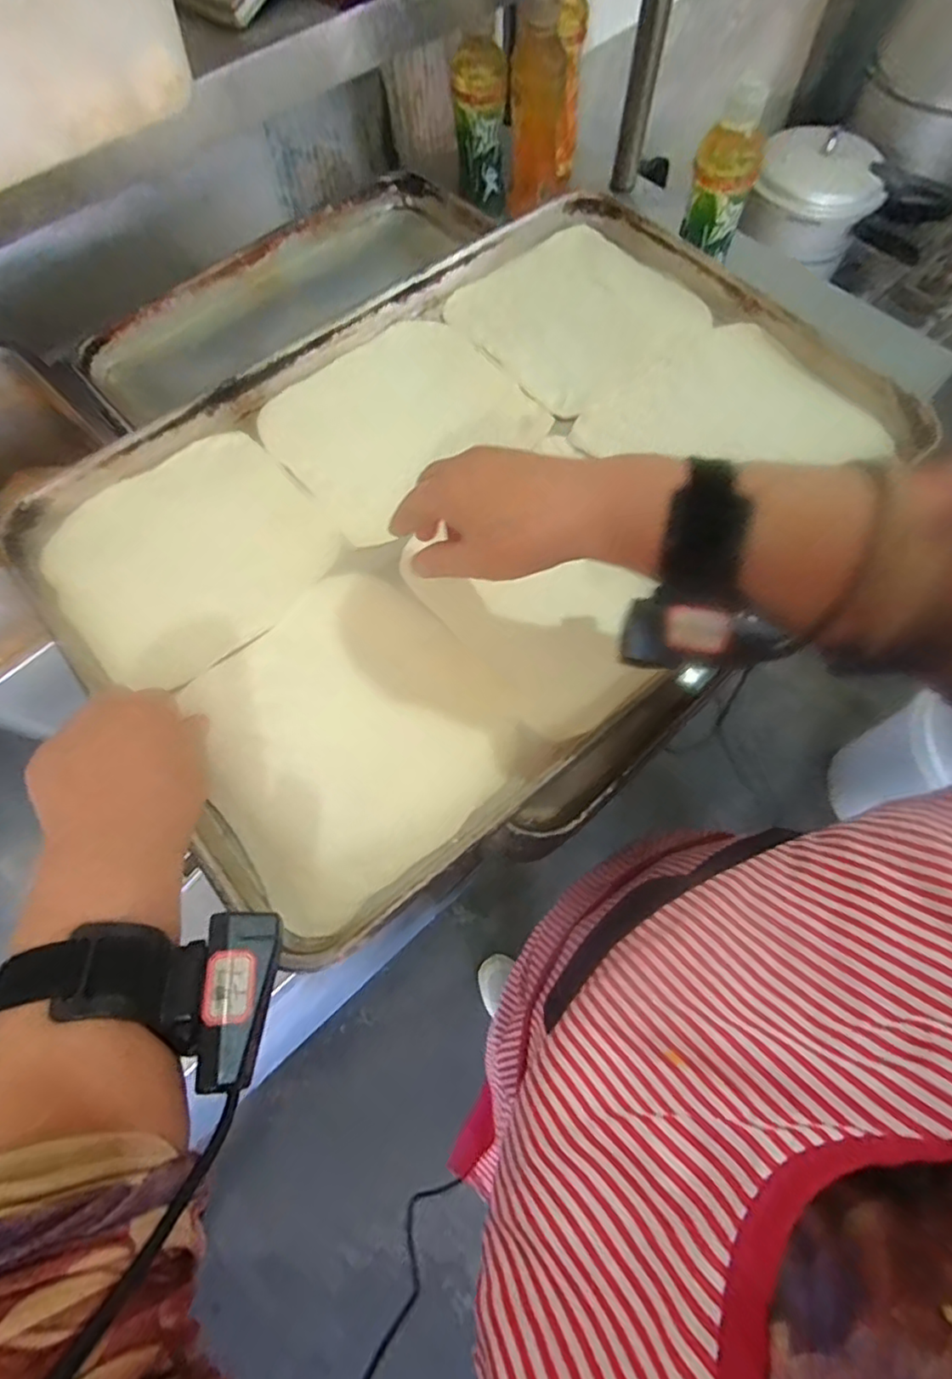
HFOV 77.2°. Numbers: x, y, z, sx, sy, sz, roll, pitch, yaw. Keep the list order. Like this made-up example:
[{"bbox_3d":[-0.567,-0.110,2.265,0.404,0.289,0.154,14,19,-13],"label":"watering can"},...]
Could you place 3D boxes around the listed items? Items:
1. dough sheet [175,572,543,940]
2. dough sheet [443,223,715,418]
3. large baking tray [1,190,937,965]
[{"bbox_3d":[-0.083,0.025,0.385,0.182,0.013,0.185,-38,72,-13],"label":"dough sheet"},{"bbox_3d":[0.089,-0.330,0.526,0.184,0.012,0.179,-38,72,-13],"label":"dough sheet"},{"bbox_3d":[0.007,-0.157,0.451,0.588,0.028,0.389,-39,73,-14],"label":"large baking tray"}]

